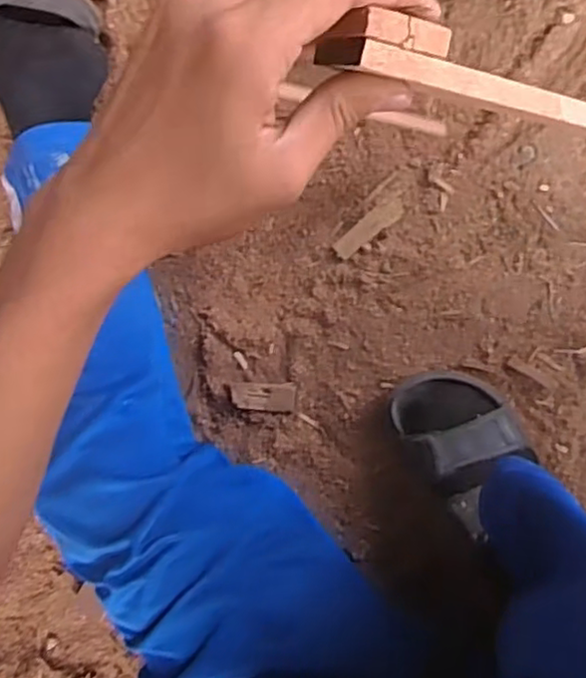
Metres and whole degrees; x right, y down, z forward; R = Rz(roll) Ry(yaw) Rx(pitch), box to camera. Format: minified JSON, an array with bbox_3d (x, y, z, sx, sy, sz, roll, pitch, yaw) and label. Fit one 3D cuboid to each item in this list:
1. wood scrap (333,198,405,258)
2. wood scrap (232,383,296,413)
[{"bbox_3d":[0.077,-0.111,0.675,0.078,0.005,0.021,-37,83,6],"label":"wood scrap"},{"bbox_3d":[-0.031,0.061,0.704,0.066,0.009,0.029,0,88,10],"label":"wood scrap"}]

